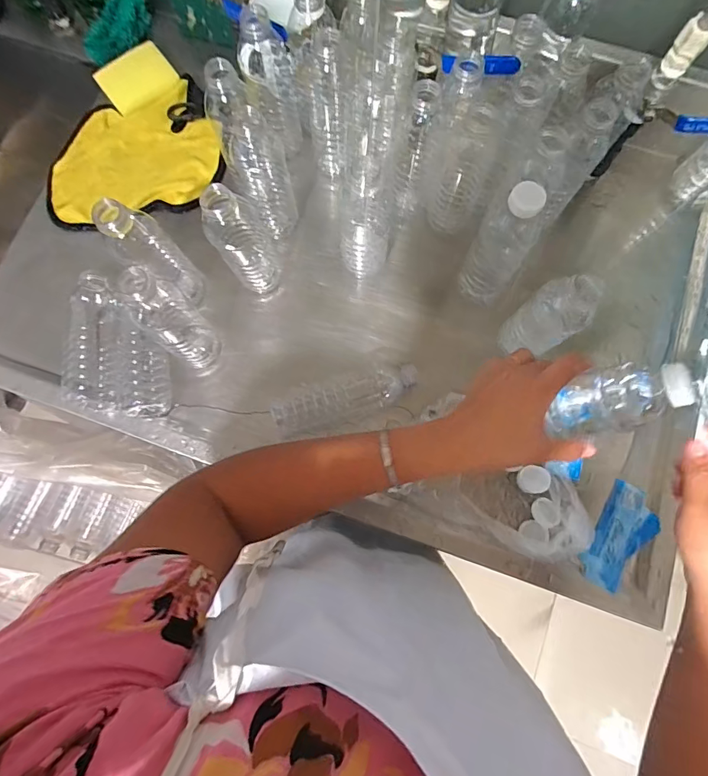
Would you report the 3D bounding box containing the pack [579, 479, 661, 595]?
[{"bbox_3d":[0.301,0.168,0.482,0.057,0.006,0.118,32,79,7],"label":"pack"}]

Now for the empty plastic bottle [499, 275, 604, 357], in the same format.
[{"bbox_3d":[0.197,-0.070,0.433,0.045,0.119,0.052,-37,80,-9],"label":"empty plastic bottle"}]

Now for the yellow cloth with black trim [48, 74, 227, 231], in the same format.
[{"bbox_3d":[-0.301,-0.321,0.593,0.249,0.022,0.186,-17,78,-1],"label":"yellow cloth with black trim"}]

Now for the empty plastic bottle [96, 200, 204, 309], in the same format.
[{"bbox_3d":[-0.223,-0.145,0.482,0.057,0.166,0.060,-37,80,-9],"label":"empty plastic bottle"}]

